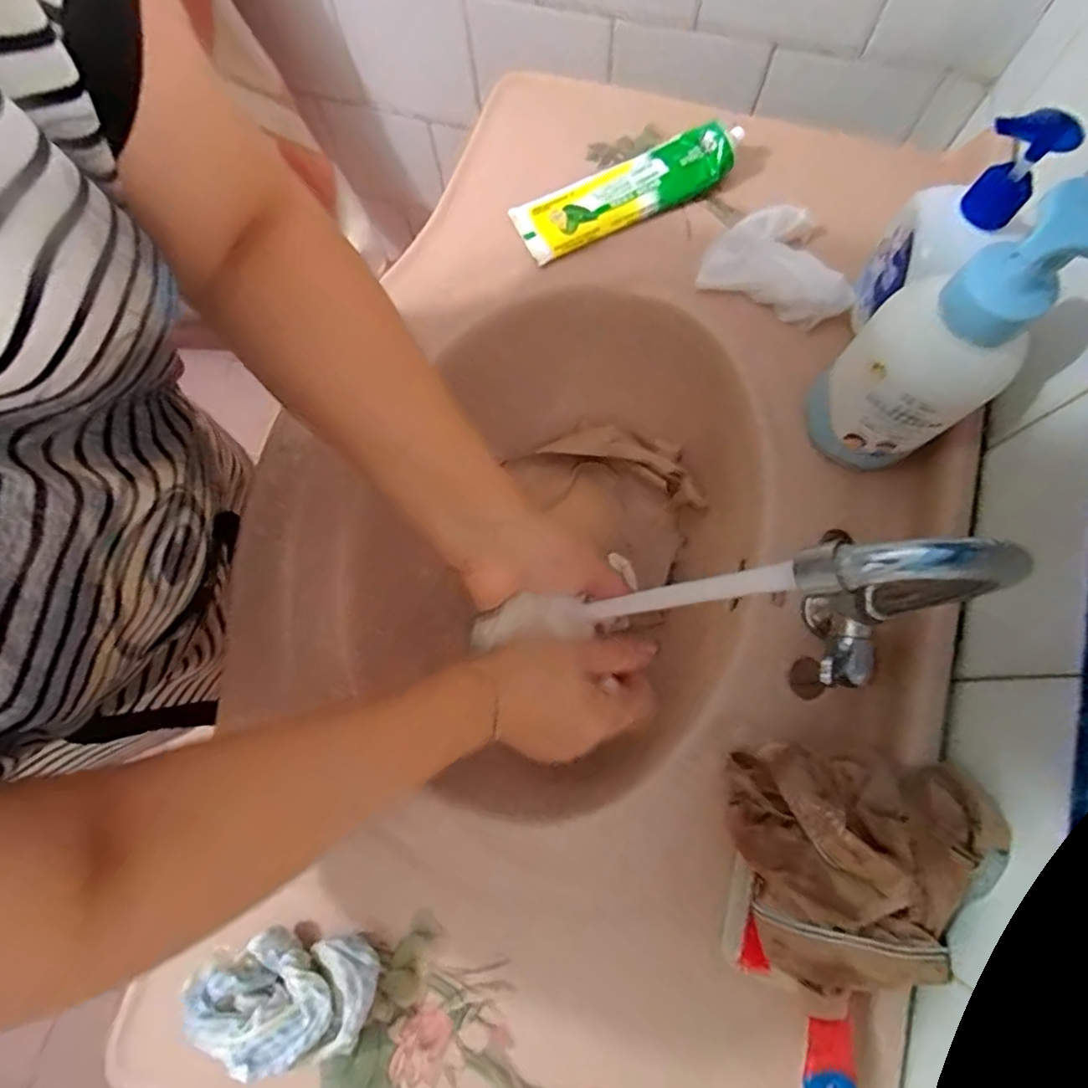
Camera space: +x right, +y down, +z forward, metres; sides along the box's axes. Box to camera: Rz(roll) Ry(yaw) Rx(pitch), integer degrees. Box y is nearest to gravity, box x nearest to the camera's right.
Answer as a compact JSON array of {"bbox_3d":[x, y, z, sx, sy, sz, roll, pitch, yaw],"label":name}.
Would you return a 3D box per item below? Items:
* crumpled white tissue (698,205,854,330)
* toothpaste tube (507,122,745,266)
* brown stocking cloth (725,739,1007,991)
[{"bbox_3d":[0.187,-0.223,0.463,0.111,0.034,0.084,24,79,8],"label":"crumpled white tissue"},{"bbox_3d":[0.072,-0.295,0.494,0.198,0.032,0.057,-25,77,-4],"label":"toothpaste tube"},{"bbox_3d":[0.163,0.172,0.317,0.131,0.053,0.123,4,61,27],"label":"brown stocking cloth"}]

